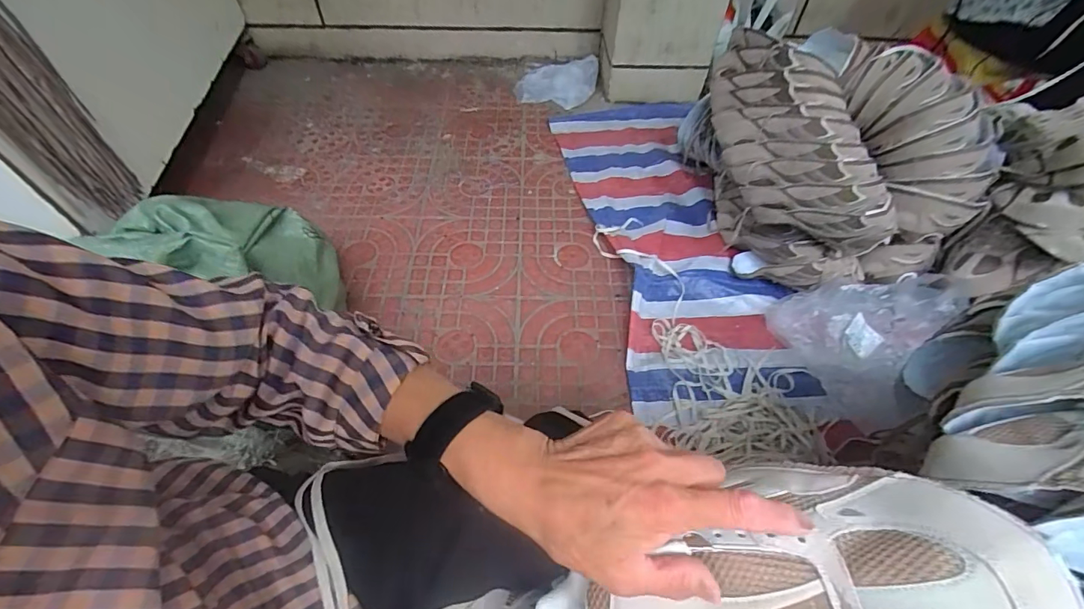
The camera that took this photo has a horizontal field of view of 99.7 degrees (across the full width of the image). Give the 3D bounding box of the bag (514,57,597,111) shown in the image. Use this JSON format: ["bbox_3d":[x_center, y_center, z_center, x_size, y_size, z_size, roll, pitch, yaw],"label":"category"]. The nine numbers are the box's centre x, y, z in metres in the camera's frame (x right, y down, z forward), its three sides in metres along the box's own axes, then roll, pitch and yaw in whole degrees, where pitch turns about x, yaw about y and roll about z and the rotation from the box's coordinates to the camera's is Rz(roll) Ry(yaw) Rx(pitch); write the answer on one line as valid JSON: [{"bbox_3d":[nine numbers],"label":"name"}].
[{"bbox_3d":[0.044,-0.714,1.466,0.250,0.066,0.181,10,56,9],"label":"bag"}]

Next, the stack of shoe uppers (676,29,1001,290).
[{"bbox_3d":[0.561,-0.309,0.962,0.406,0.379,0.498,-1,53,-3],"label":"stack of shoe uppers"}]

